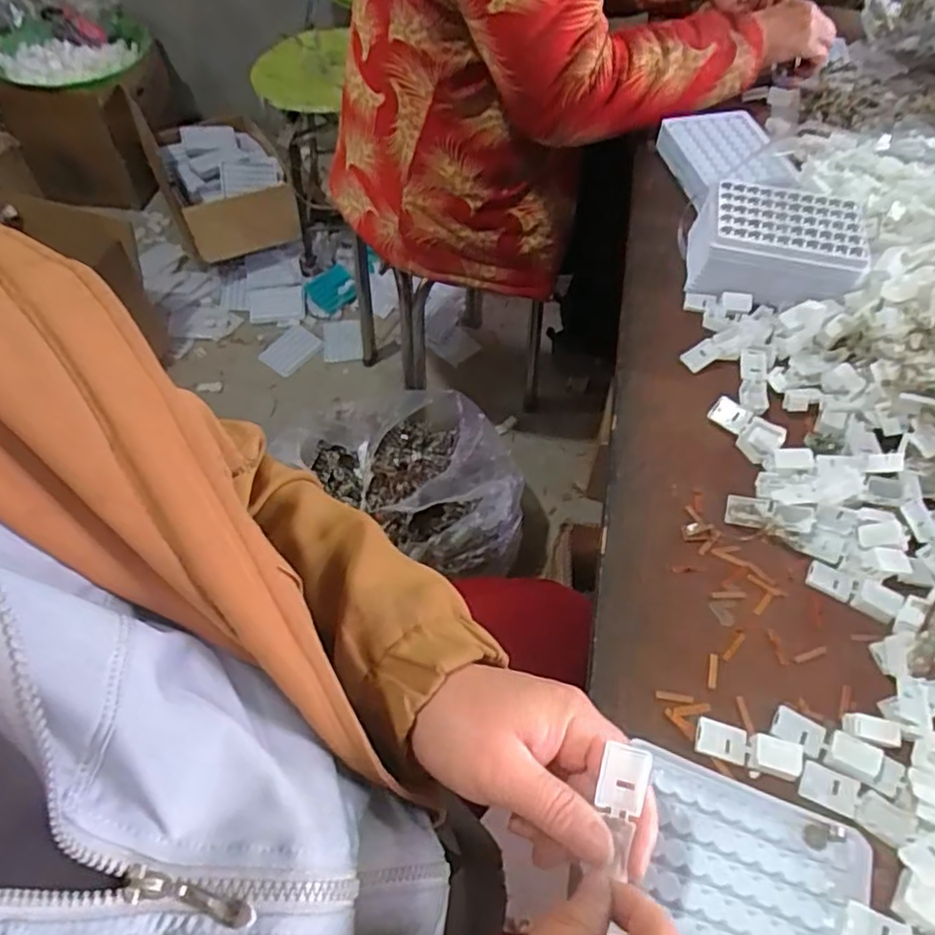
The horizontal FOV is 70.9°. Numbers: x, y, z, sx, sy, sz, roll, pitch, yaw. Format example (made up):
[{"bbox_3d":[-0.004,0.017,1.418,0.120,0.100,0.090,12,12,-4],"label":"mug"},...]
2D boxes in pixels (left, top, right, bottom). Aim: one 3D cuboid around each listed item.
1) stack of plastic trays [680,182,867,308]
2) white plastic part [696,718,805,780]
[{"bbox_3d":[0.269,-0.196,0.576,0.136,0.059,0.101,16,56,9],"label":"stack of plastic trays"},{"bbox_3d":[0.158,0.157,0.367,0.055,0.008,0.021,14,56,8],"label":"white plastic part"}]

